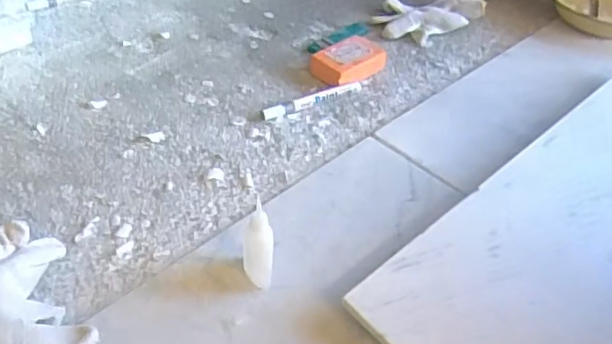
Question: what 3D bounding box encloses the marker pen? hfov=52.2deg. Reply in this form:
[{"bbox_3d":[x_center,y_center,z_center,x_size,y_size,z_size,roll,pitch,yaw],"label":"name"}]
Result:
[{"bbox_3d":[0.010,-0.093,0.798,0.142,0.015,0.020,-18,47,-24],"label":"marker pen"}]

